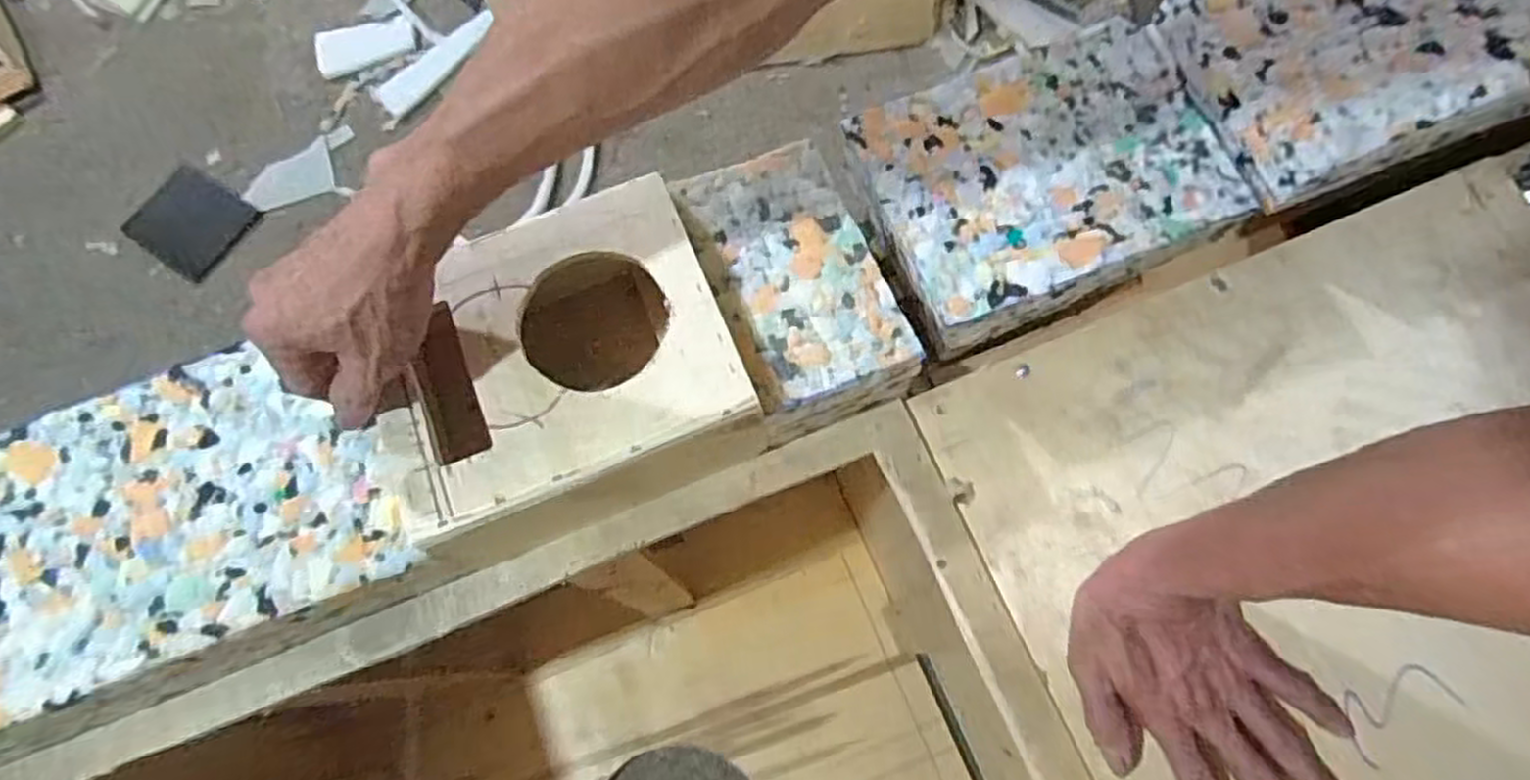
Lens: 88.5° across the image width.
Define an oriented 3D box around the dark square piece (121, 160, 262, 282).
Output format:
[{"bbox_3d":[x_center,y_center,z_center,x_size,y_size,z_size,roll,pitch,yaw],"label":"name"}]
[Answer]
[{"bbox_3d":[-0.859,-0.253,1.173,0.200,0.010,0.136,28,75,19],"label":"dark square piece"}]

